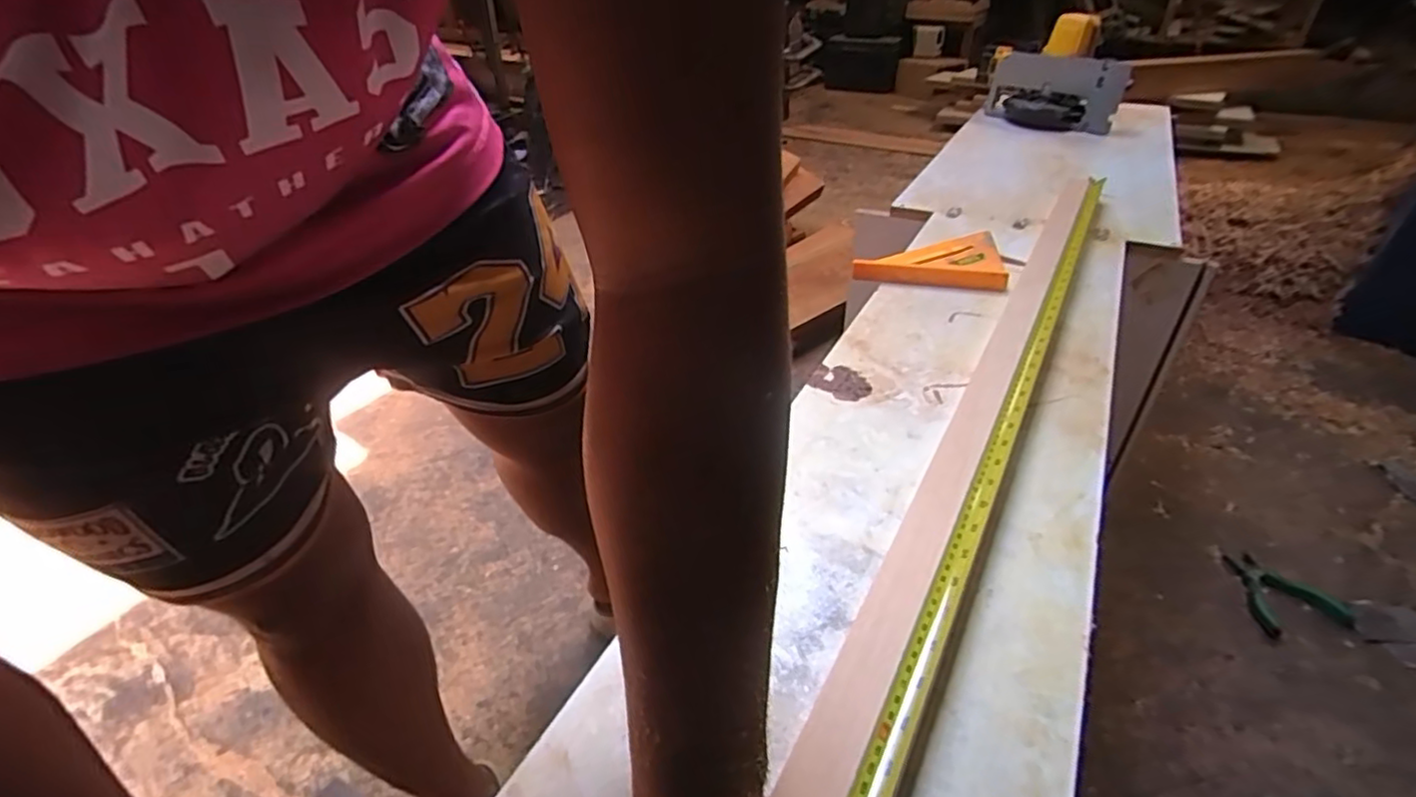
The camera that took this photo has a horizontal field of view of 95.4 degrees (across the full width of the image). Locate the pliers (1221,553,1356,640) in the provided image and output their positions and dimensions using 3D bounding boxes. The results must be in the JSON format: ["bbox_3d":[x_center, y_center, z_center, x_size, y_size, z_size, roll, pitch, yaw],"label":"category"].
[{"bbox_3d":[0.906,0.308,1.010,0.134,0.024,0.153,2,37,5],"label":"pliers"}]

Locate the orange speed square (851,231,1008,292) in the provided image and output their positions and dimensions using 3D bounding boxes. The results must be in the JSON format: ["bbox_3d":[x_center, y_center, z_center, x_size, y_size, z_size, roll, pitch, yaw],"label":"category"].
[{"bbox_3d":[0.285,-0.188,0.839,0.178,0.021,0.164,6,37,11],"label":"orange speed square"}]

